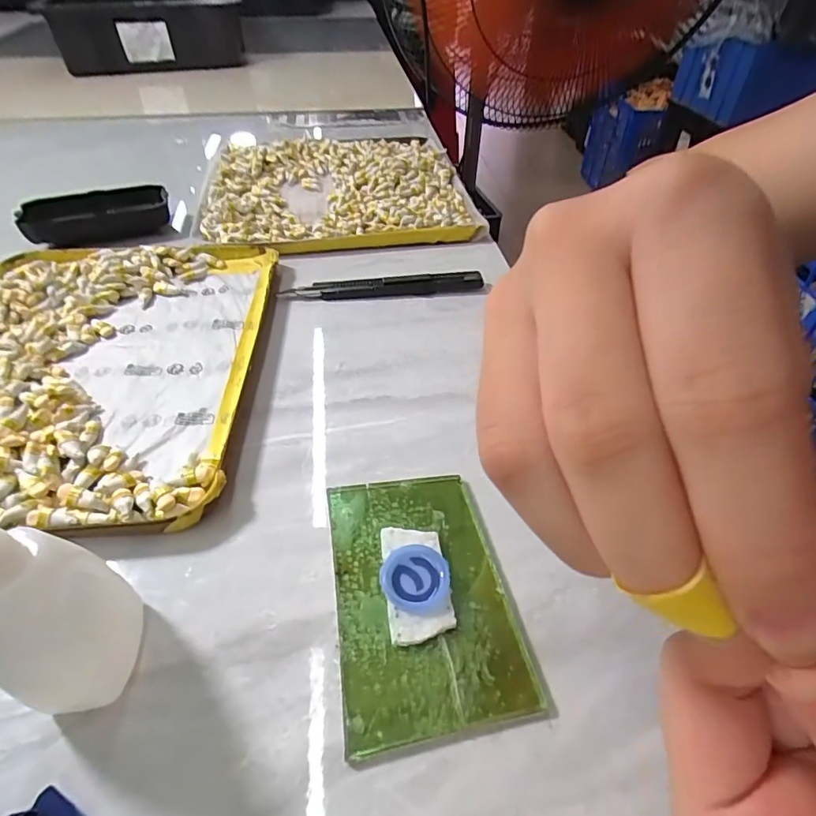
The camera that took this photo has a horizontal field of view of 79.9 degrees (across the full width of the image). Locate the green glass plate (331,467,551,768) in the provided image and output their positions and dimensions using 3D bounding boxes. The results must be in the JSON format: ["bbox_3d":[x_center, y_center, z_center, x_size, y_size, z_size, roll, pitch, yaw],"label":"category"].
[{"bbox_3d":[0.004,0.072,0.197,0.066,0.010,0.102,-7,48,-10],"label":"green glass plate"}]

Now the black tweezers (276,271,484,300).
[{"bbox_3d":[-0.017,-0.088,0.350,0.141,0.013,0.015,-3,47,-5],"label":"black tweezers"}]

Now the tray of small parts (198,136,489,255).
[{"bbox_3d":[-0.069,-0.209,0.459,0.232,0.020,0.220,-8,48,-10],"label":"tray of small parts"}]

